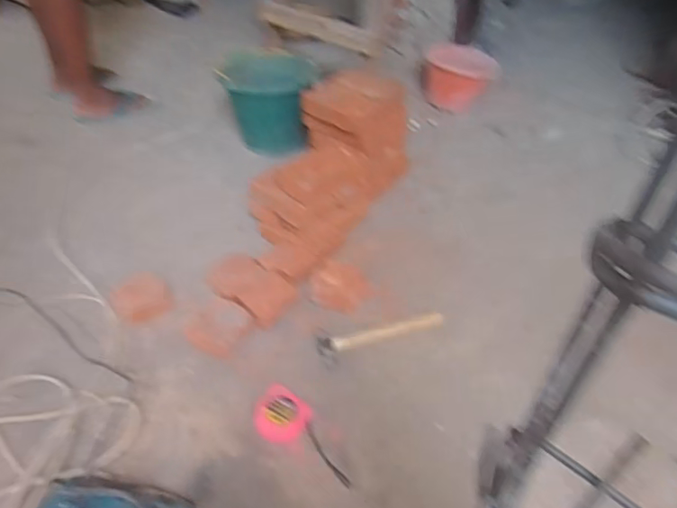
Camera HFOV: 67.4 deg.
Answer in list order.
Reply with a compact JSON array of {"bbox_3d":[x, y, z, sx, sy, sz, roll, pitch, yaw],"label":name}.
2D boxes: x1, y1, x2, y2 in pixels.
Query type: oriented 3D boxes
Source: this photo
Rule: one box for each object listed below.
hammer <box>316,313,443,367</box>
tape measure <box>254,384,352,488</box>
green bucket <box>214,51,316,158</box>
[{"bbox_3d":[0.084,0.160,1.020,0.257,0.026,0.065,-14,43,-16],"label":"hammer"},{"bbox_3d":[-0.053,0.296,0.852,0.199,0.037,0.090,20,45,21],"label":"tape measure"},{"bbox_3d":[-0.209,-0.444,1.497,0.288,0.186,0.285,2,41,2],"label":"green bucket"}]

